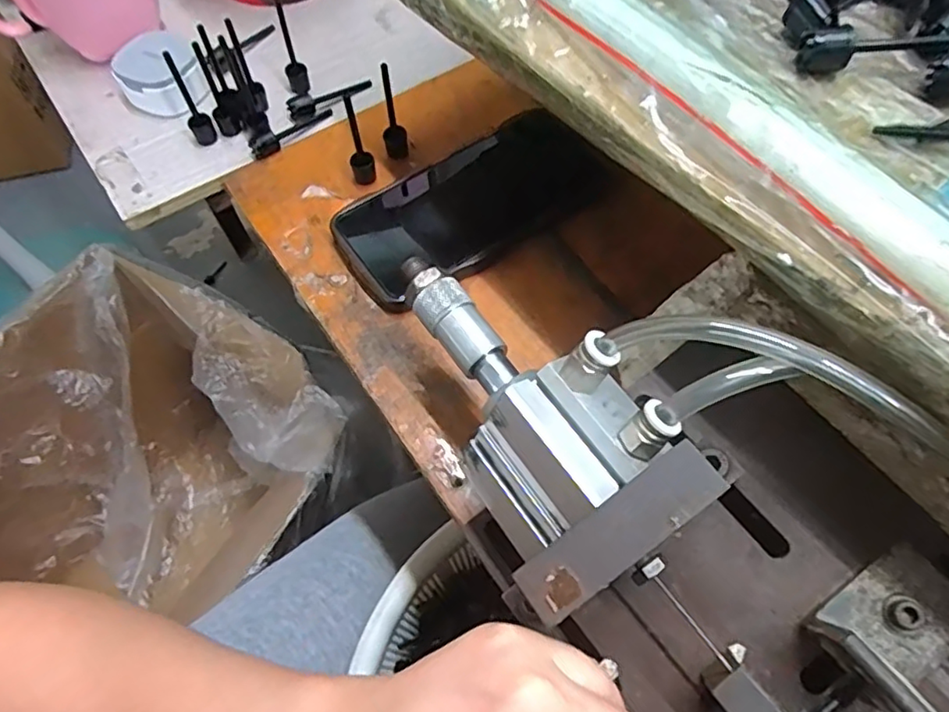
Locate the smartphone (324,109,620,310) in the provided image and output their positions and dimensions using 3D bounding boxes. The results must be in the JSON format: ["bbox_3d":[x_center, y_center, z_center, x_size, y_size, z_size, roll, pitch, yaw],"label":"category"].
[{"bbox_3d":[-0.002,-0.094,0.361,0.163,0.011,0.079,-33,68,-12],"label":"smartphone"}]

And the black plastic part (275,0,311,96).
[{"bbox_3d":[-0.124,-0.207,0.402,0.014,0.062,0.018,-14,63,-8],"label":"black plastic part"}]

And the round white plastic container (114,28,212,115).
[{"bbox_3d":[-0.215,-0.192,0.414,0.053,0.029,0.058,0,62,0],"label":"round white plastic container"}]

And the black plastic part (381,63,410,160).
[{"bbox_3d":[-0.050,-0.146,0.368,0.015,0.061,0.011,-3,62,-2],"label":"black plastic part"}]

